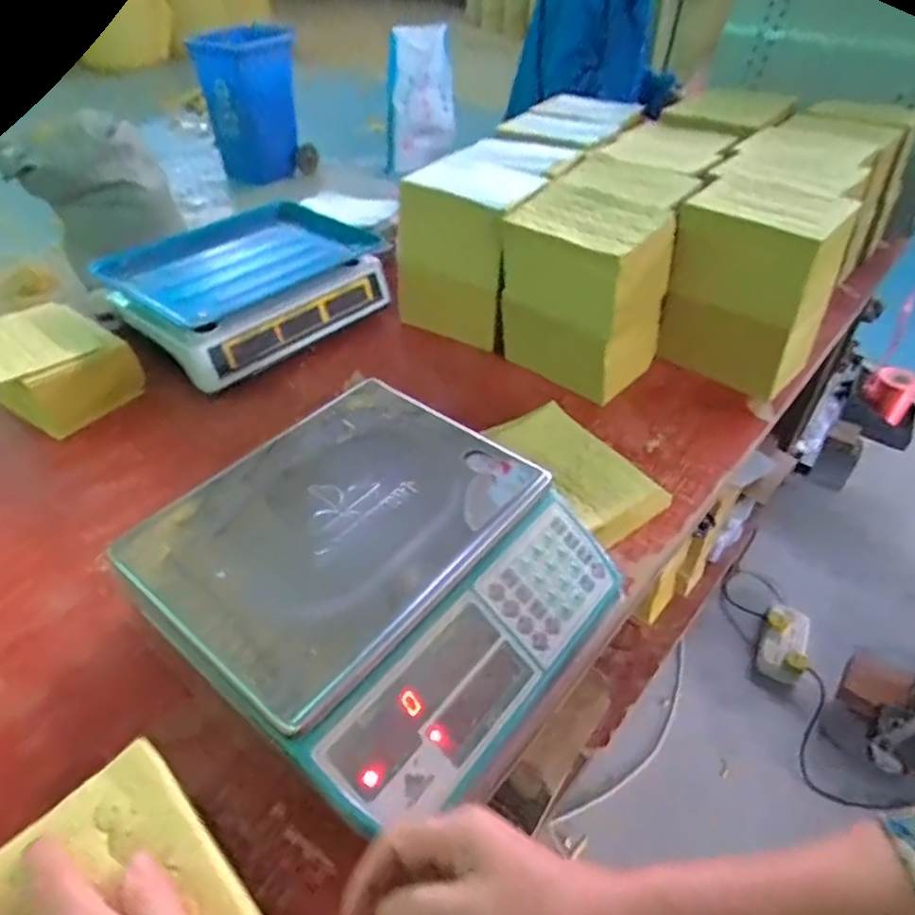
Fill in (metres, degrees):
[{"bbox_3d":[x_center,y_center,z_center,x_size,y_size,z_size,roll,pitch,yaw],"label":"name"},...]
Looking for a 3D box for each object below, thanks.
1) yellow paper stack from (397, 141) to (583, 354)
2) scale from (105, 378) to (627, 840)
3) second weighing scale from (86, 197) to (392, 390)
[{"bbox_3d":[0.024,-0.289,0.877,0.172,0.205,0.155,26,49,24],"label":"yellow paper stack"},{"bbox_3d":[-0.063,0.099,0.524,0.308,0.097,0.299,29,49,26],"label":"scale"},{"bbox_3d":[-0.289,-0.243,0.870,0.238,0.094,0.324,31,51,28],"label":"second weighing scale"}]

